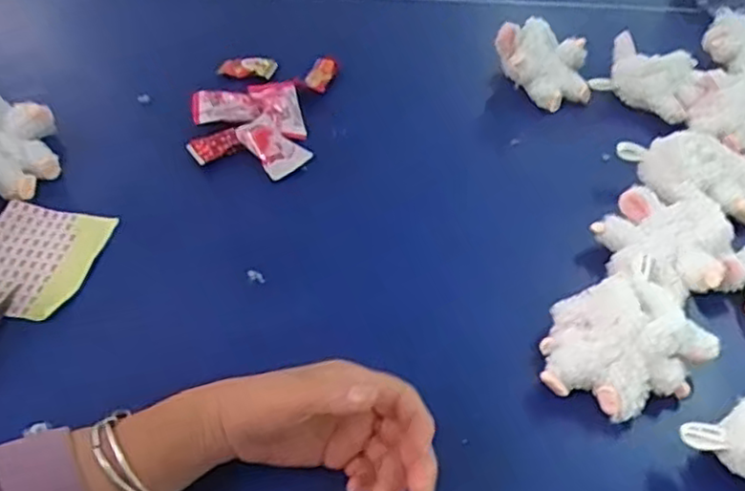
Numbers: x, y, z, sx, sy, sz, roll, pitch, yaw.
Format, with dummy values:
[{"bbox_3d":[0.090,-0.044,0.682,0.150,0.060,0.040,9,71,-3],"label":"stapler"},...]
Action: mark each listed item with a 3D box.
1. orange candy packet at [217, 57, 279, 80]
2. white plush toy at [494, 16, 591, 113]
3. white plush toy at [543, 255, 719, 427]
[{"bbox_3d":[-0.147,-0.207,0.785,0.067,0.016,0.029,-4,47,-6],"label":"orange candy packet"},{"bbox_3d":[0.205,-0.209,0.782,0.109,0.064,0.086,37,56,28],"label":"white plush toy"},{"bbox_3d":[0.189,0.072,0.512,0.126,0.057,0.100,-16,49,-16],"label":"white plush toy"}]

